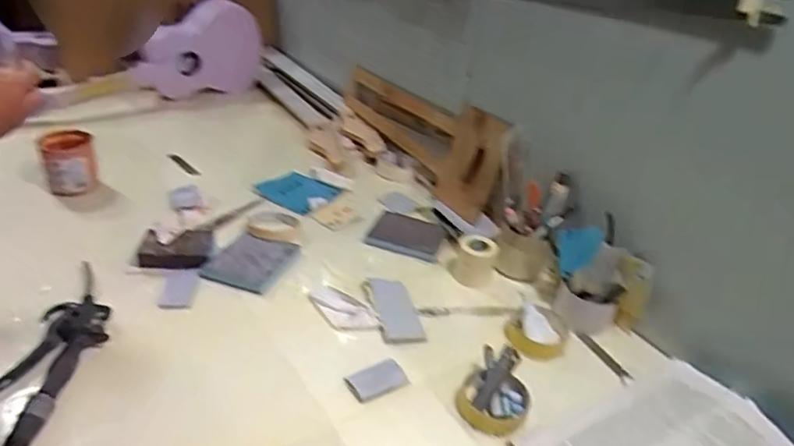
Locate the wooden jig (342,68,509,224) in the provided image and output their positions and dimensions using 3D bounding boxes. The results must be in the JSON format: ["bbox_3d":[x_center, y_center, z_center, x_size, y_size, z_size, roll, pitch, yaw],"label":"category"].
[{"bbox_3d":[0.033,-0.199,1.199,0.057,0.172,0.541,-12,36,-28],"label":"wooden jig"}]

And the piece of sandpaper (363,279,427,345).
[{"bbox_3d":[-0.003,0.119,0.817,0.061,0.007,0.128,-4,33,-18],"label":"piece of sandpaper"}]

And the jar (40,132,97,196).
[{"bbox_3d":[-0.555,-0.103,1.016,0.080,0.079,0.080,-12,36,-29],"label":"jar"}]

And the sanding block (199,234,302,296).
[{"bbox_3d":[-0.211,0.055,0.883,0.110,0.015,0.125,16,32,14],"label":"sanding block"}]

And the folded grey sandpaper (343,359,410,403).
[{"bbox_3d":[-0.023,0.188,0.713,0.070,0.010,0.040,-16,38,-33],"label":"folded grey sandpaper"}]

